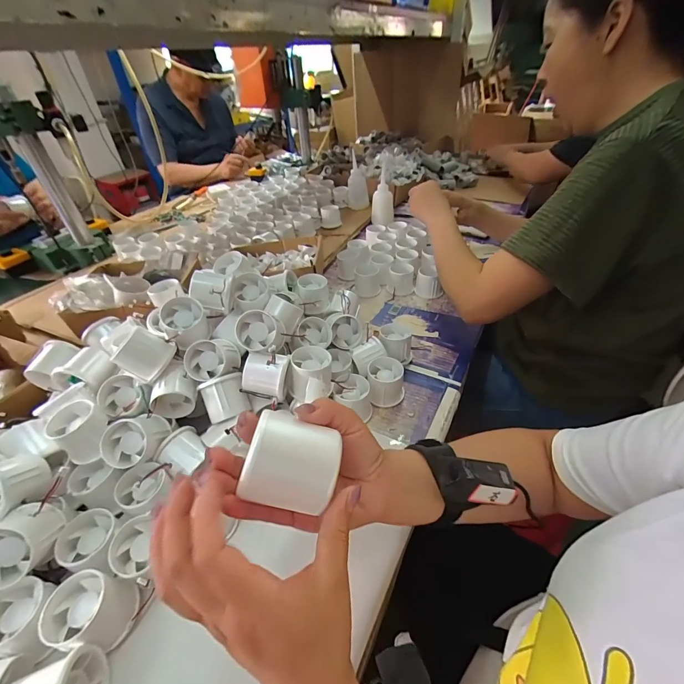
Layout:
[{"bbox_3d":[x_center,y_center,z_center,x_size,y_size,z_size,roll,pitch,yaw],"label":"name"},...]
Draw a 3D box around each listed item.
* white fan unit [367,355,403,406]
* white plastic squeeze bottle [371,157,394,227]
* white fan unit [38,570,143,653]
[{"bbox_3d":[0.064,0.058,0.498,0.051,0.048,0.053,2,42,7],"label":"white fan unit"},{"bbox_3d":[0.119,-0.425,0.996,0.065,0.157,0.065,2,40,7],"label":"white plastic squeeze bottle"},{"bbox_3d":[-0.220,0.237,0.304,0.055,0.044,0.052,-3,42,2],"label":"white fan unit"}]

